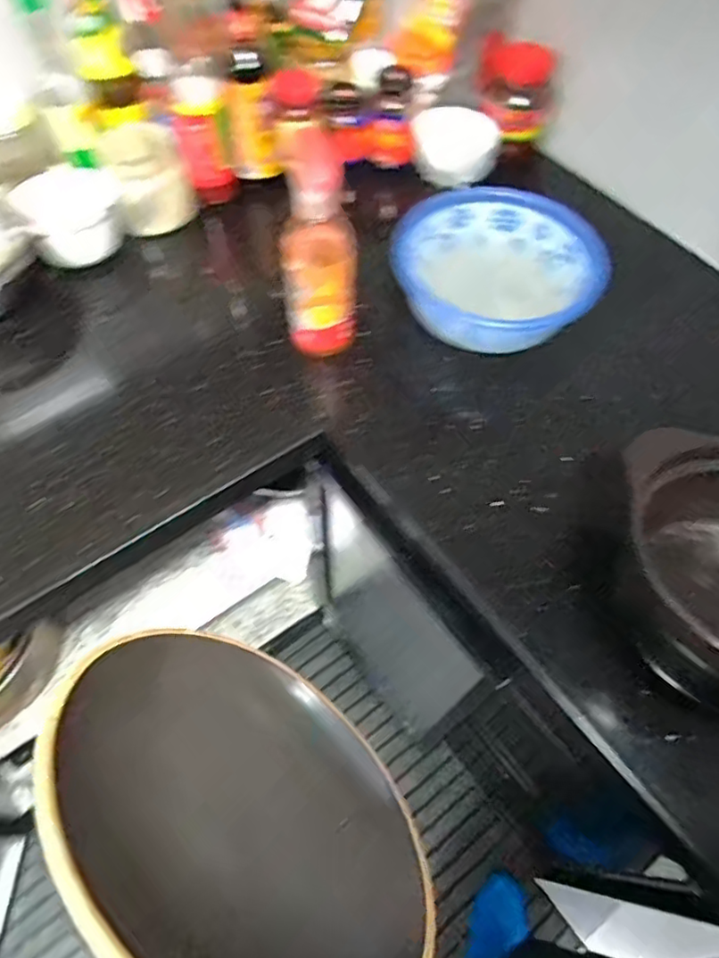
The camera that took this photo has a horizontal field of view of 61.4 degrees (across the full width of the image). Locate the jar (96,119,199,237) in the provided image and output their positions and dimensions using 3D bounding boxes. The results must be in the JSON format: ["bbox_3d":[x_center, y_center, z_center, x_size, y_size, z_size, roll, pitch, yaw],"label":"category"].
[{"bbox_3d":[-0.286,-0.406,0.816,0.097,0.103,0.091,1,60,-1],"label":"jar"}]

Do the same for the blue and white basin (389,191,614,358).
[{"bbox_3d":[0.170,-0.253,0.758,0.233,0.107,0.222,1,60,-1],"label":"blue and white basin"}]

